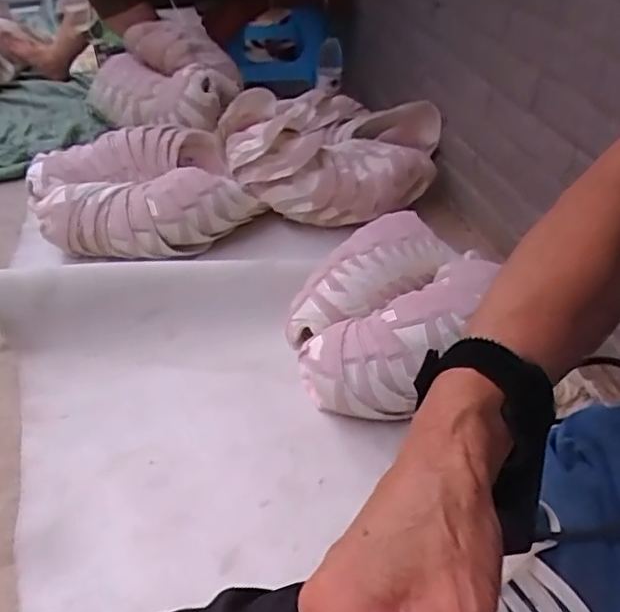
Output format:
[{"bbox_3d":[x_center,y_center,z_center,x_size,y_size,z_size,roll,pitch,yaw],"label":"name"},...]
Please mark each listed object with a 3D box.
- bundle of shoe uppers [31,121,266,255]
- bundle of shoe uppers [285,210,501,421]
[{"bbox_3d":[-0.322,-0.213,1.188,0.376,0.127,0.302,-19,45,-24],"label":"bundle of shoe uppers"},{"bbox_3d":[0.117,0.009,0.909,0.328,0.150,0.256,-30,50,-32],"label":"bundle of shoe uppers"}]

